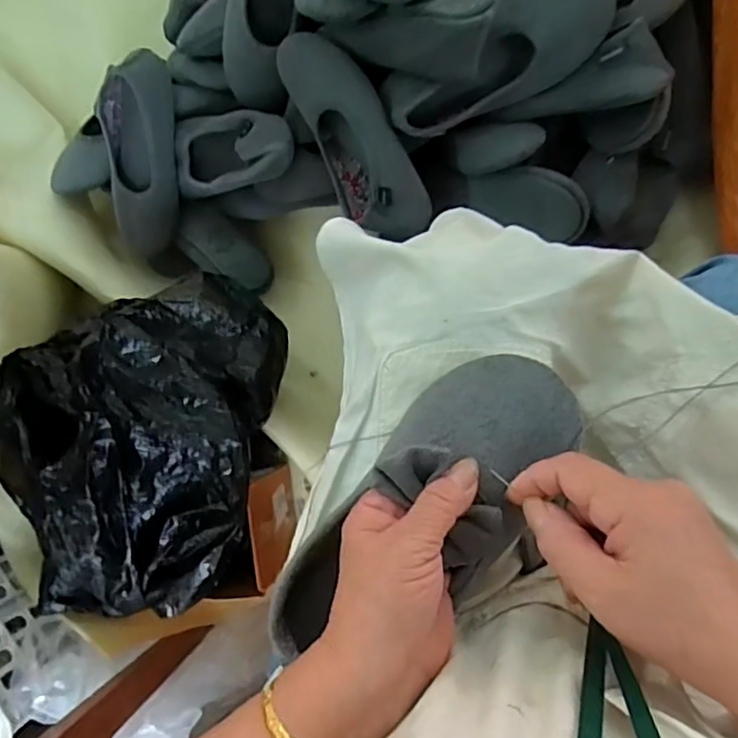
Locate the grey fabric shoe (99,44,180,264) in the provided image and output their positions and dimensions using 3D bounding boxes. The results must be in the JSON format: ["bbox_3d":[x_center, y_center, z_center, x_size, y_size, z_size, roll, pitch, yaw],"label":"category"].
[{"bbox_3d":[-0.291,-0.263,0.781,0.100,0.059,0.257,14,121,9],"label":"grey fabric shoe"}]

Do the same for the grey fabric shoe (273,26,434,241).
[{"bbox_3d":[-0.018,-0.250,0.666,0.091,0.064,0.239,-31,99,9],"label":"grey fabric shoe"}]

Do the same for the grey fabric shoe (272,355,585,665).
[{"bbox_3d":[0.032,0.085,0.346,0.211,0.040,0.099,-44,85,6],"label":"grey fabric shoe"}]

